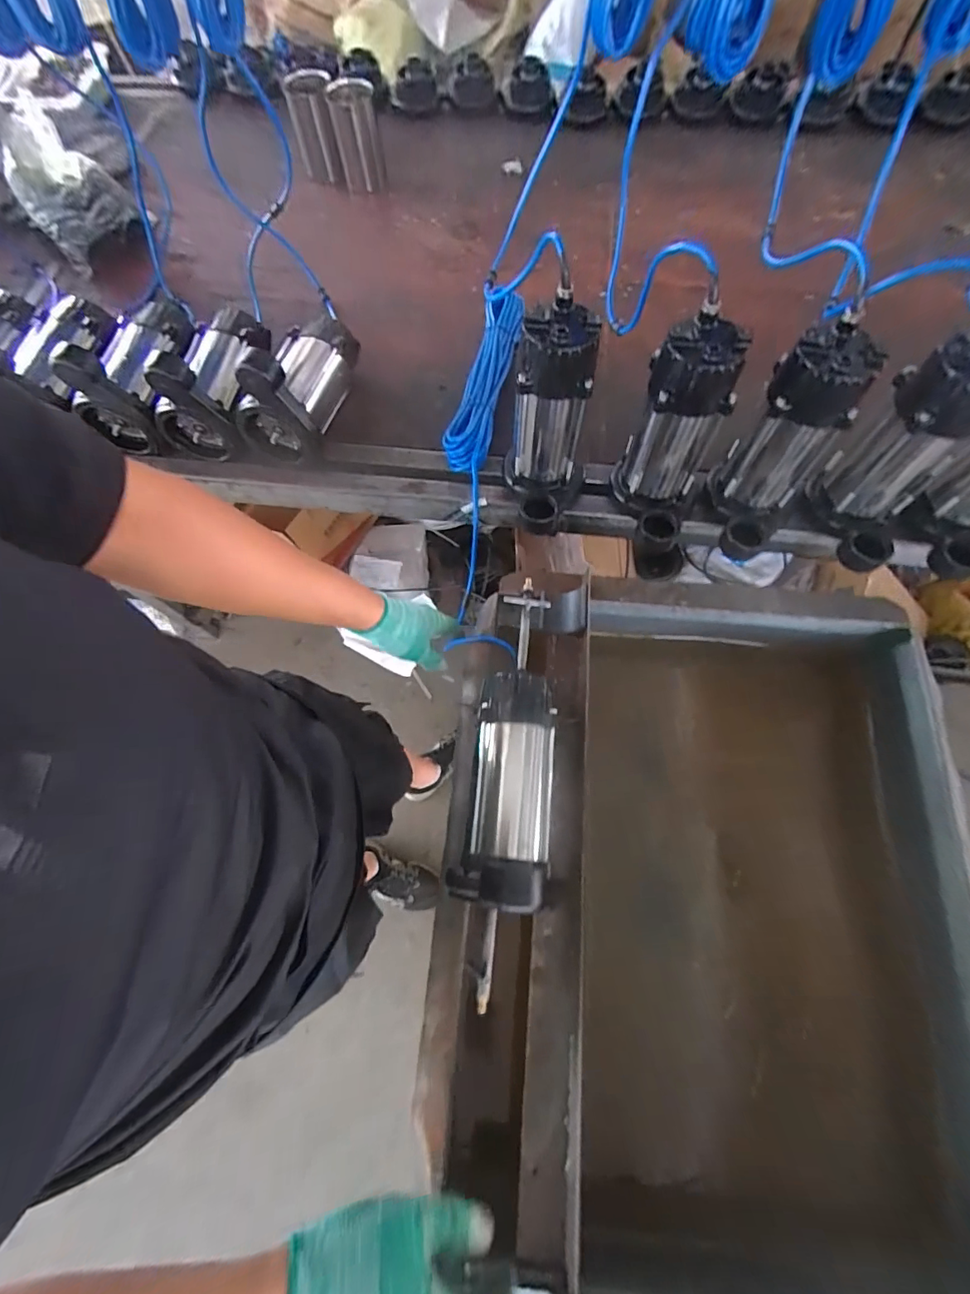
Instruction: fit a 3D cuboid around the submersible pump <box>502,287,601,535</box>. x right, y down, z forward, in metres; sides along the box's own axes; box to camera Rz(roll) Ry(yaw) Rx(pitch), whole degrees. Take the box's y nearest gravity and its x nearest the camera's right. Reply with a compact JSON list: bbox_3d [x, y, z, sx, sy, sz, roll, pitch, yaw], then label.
[{"bbox_3d":[0.081,-0.273,0.611,0.108,0.234,0.149,7,69,4],"label":"submersible pump"}]

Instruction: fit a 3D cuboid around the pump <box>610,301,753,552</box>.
[{"bbox_3d":[0.227,-0.245,0.592,0.113,0.234,0.144,21,71,9],"label":"pump"}]

